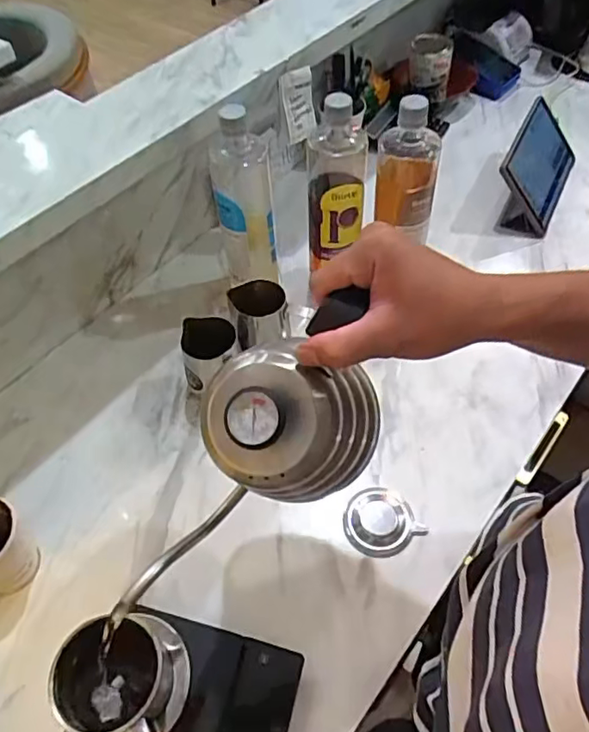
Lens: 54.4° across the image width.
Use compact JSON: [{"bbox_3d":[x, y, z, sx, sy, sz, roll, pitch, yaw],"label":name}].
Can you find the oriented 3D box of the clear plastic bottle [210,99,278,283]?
[{"bbox_3d":[-0.061,-0.190,0.726,0.066,0.283,0.079,-8,53,-2],"label":"clear plastic bottle"}]

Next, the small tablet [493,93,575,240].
[{"bbox_3d":[0.377,-0.303,0.879,0.086,0.113,0.222,22,58,19],"label":"small tablet"}]

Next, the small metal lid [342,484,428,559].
[{"bbox_3d":[0.091,0.166,0.611,0.076,0.009,0.073,-2,53,2],"label":"small metal lid"}]

